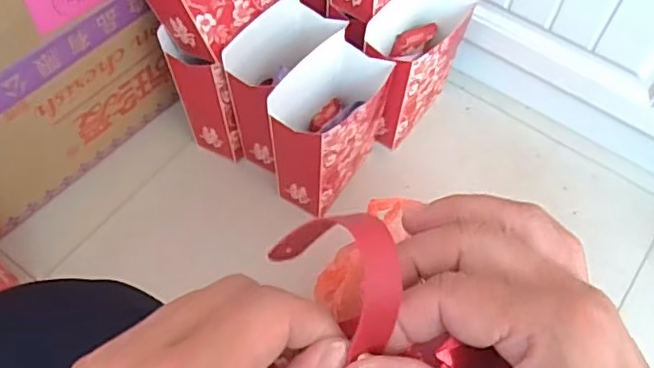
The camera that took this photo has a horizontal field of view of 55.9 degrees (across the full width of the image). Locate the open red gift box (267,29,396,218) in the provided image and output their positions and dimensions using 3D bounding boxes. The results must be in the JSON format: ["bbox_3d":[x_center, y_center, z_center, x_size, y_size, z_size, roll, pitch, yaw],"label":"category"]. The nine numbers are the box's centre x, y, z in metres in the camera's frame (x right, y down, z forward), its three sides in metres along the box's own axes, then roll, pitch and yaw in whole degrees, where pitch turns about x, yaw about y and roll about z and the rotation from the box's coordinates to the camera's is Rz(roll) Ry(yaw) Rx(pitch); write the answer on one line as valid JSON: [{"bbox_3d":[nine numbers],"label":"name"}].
[{"bbox_3d":[0.003,-0.067,0.774,0.088,0.193,0.140,29,63,14],"label":"open red gift box"}]

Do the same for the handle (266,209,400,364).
[{"bbox_3d":[0.007,0.030,0.215,0.028,0.039,0.055,-30,65,-18],"label":"handle"}]

